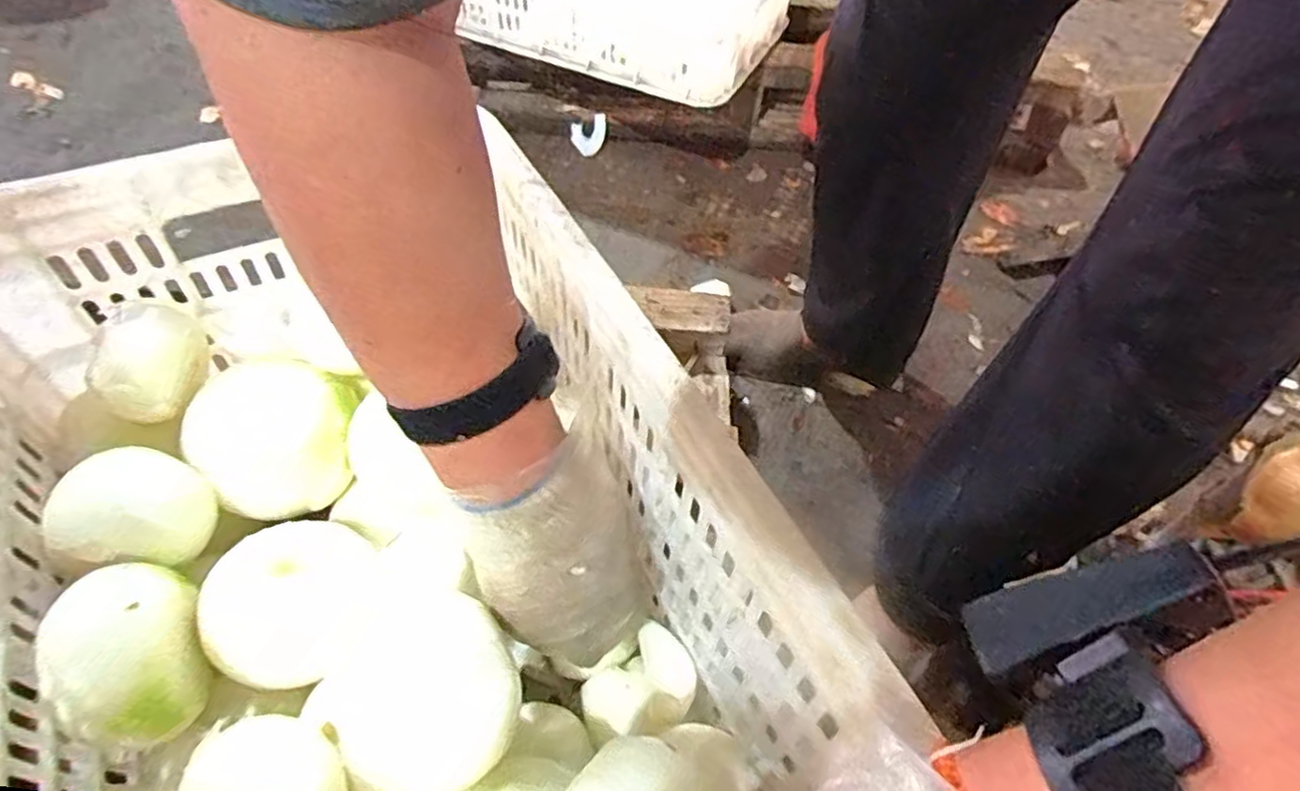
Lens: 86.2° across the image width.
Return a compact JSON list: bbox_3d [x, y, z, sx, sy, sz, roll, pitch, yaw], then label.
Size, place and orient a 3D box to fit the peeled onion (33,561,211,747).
[{"bbox_3d":[-0.290,0.142,0.385,0.056,0.064,0.093,-14,54,-14],"label":"peeled onion"}]

